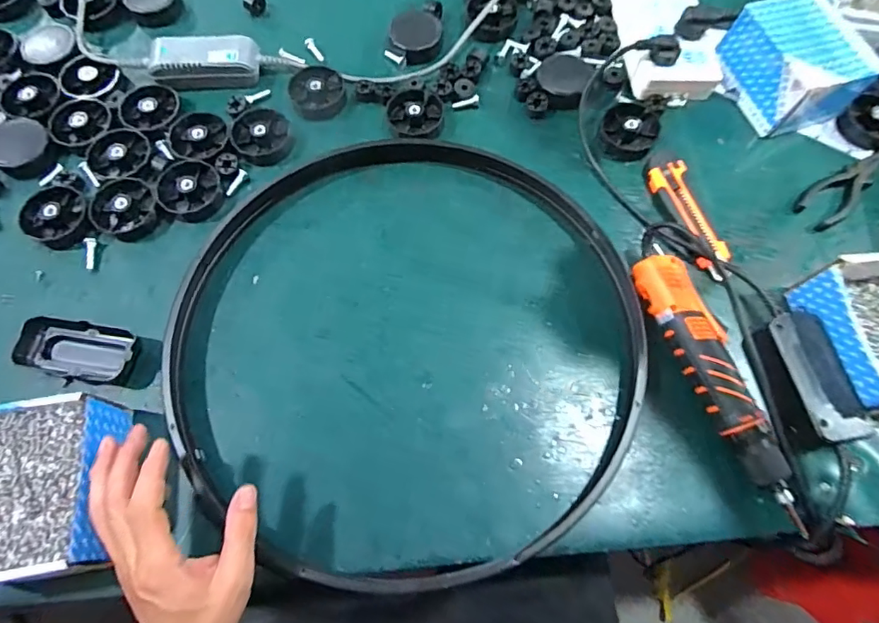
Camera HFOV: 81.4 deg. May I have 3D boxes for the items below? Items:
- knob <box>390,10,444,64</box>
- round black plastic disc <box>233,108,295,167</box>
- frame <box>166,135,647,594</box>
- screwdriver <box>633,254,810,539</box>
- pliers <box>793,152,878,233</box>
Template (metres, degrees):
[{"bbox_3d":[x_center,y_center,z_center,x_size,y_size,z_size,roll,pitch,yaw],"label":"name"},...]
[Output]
[{"bbox_3d":[-0.030,-0.347,0.644,0.060,0.022,0.060,0,73,0],"label":"knob"},{"bbox_3d":[-0.205,-0.206,0.594,0.064,0.017,0.073,-16,73,-5],"label":"round black plastic disc"},{"bbox_3d":[-0.038,0.016,0.497,0.454,0.029,0.450,16,69,7],"label":"frame"},{"bbox_3d":[0.254,0.066,0.481,0.050,0.052,0.260,-17,71,-7],"label":"screwdriver"},{"bbox_3d":[0.467,-0.142,0.576,0.157,0.010,0.047,-31,73,-12],"label":"pliers"}]

